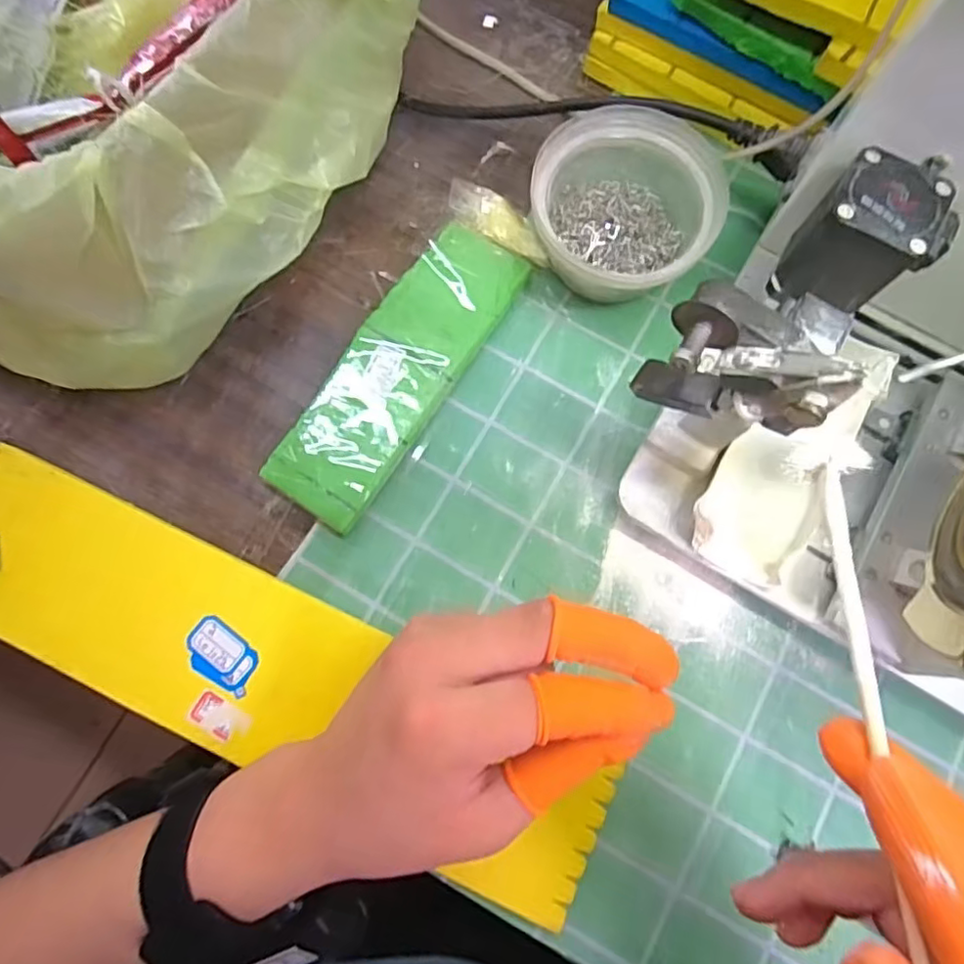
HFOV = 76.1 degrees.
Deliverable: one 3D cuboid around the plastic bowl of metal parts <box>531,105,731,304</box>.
[{"bbox_3d":[0.078,-0.148,0.340,0.094,0.053,0.088,0,76,-2],"label":"plastic bowl of metal parts"}]

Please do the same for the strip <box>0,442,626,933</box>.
[{"bbox_3d":[-0.104,0.090,0.294,0.337,0.015,0.081,27,76,5],"label":"strip"}]

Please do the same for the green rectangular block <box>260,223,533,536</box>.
[{"bbox_3d":[-0.043,-0.061,0.333,0.056,0.016,0.178,33,77,6],"label":"green rectangular block"}]

